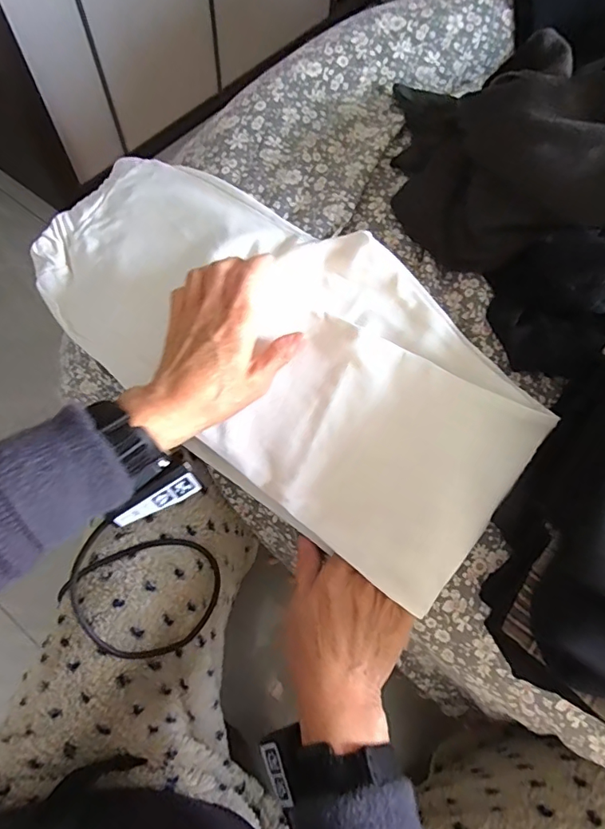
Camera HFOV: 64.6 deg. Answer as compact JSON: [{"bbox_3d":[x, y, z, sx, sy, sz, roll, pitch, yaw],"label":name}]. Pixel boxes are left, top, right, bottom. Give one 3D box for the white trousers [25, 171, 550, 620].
[{"bbox_3d":[-0.036,-0.069,0.405,0.463,0.037,0.217,35,86,13],"label":"white trousers"}]

